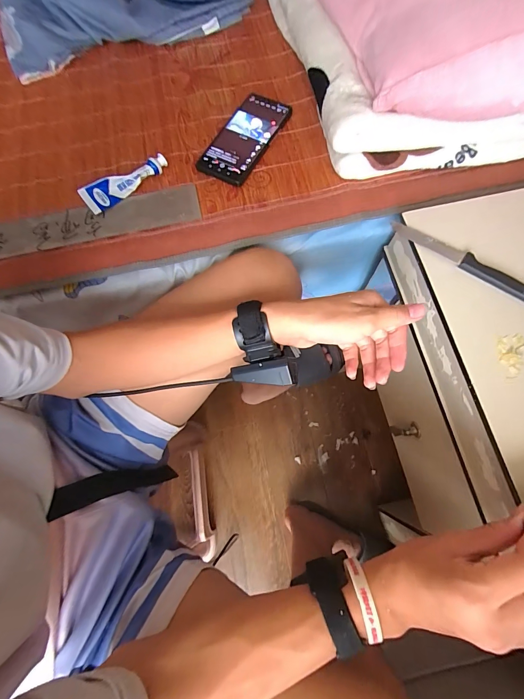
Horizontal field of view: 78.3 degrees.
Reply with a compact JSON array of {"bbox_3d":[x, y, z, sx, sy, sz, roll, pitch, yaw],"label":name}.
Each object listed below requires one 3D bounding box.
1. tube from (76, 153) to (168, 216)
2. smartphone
[{"bbox_3d":[-0.191,-0.237,0.454,0.124,0.026,0.032,-40,76,-9],"label":"tube"},{"bbox_3d":[-0.023,-0.313,0.471,0.077,0.014,0.154,29,76,10],"label":"smartphone"}]

